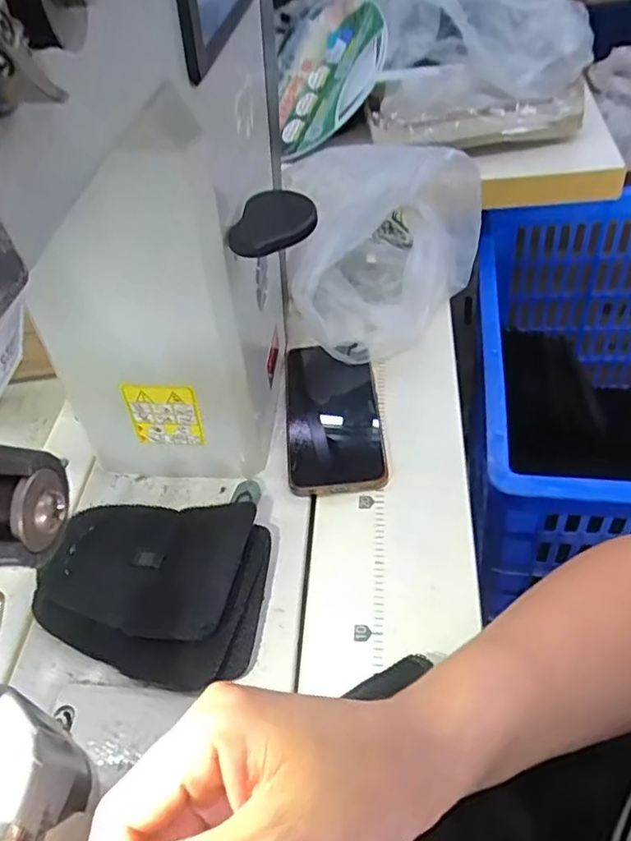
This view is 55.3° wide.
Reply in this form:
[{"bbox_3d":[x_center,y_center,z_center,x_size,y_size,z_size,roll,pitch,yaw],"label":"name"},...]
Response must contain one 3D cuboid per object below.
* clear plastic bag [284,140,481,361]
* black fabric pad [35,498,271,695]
[{"bbox_3d":[0.062,-0.164,0.546,0.154,0.122,0.193,6,50,17],"label":"clear plastic bag"},{"bbox_3d":[-0.109,0.107,0.399,0.147,0.022,0.123,-1,48,11],"label":"black fabric pad"}]

